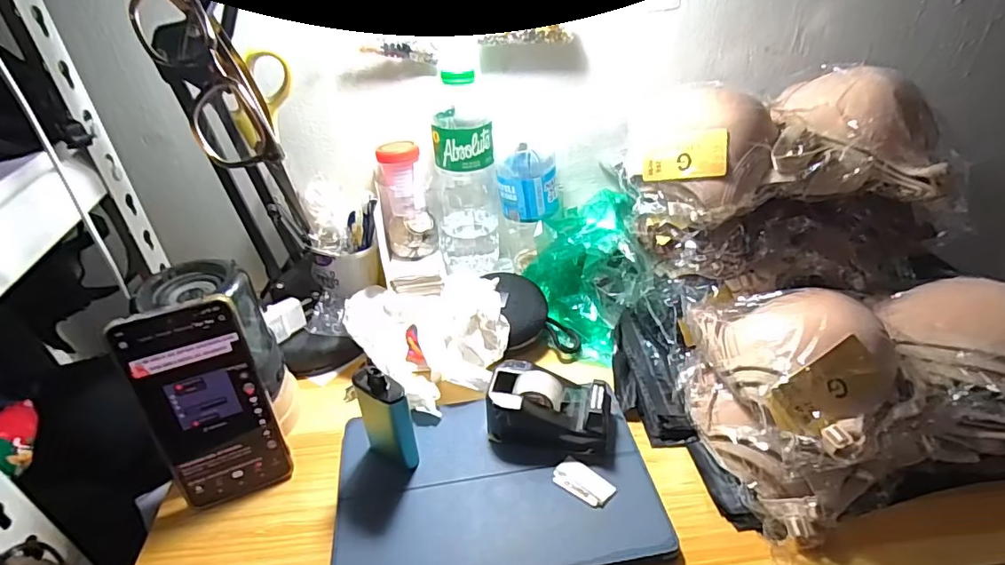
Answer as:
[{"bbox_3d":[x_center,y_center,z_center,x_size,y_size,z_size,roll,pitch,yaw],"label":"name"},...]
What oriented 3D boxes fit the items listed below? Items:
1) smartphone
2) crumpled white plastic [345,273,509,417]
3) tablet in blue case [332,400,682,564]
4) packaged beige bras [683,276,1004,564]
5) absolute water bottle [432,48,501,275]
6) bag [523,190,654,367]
[{"bbox_3d":[-0.214,0.093,0.380,0.074,0.166,0.007,-15,25,-20],"label":"smartphone"},{"bbox_3d":[-0.069,0.057,0.491,0.145,0.058,0.128,-7,38,-8],"label":"crumpled white plastic"},{"bbox_3d":[-0.006,0.163,0.406,0.238,0.023,0.155,-7,37,-7],"label":"tablet in blue case"},{"bbox_3d":[0.289,0.078,0.400,0.246,0.129,0.159,-10,38,-11],"label":"packaged beige bras"},{"bbox_3d":[-0.037,-0.113,0.530,0.061,0.219,0.058,-3,37,-2],"label":"absolute water bottle"},{"bbox_3d":[0.090,-0.012,0.548,0.114,0.105,0.156,3,37,6],"label":"bag"}]

